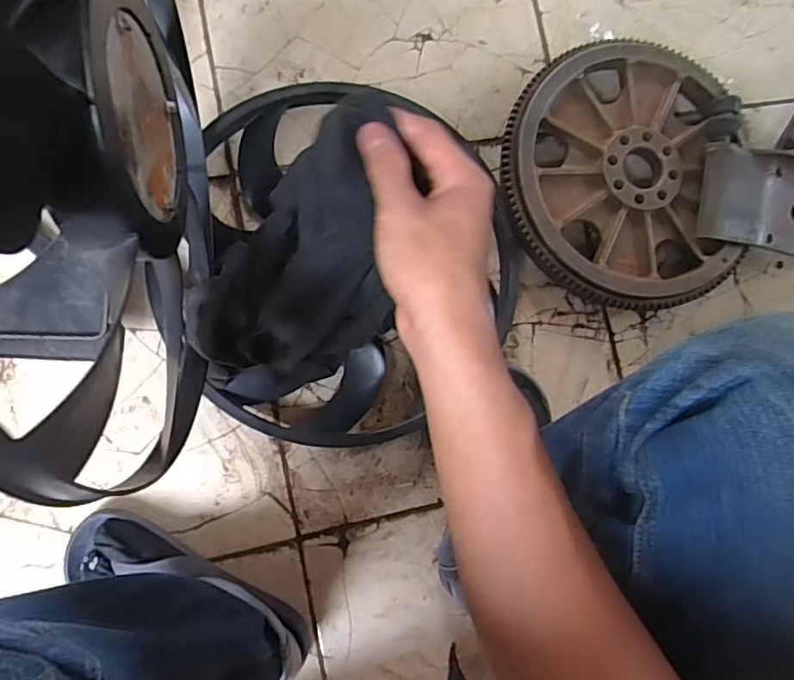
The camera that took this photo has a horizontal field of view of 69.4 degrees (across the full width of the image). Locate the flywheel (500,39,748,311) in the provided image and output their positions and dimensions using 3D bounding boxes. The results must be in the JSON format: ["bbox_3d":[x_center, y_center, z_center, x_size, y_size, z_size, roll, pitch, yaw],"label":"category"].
[{"bbox_3d":[0.256,-0.188,0.663,0.270,0.055,0.305,-6,86,-9],"label":"flywheel"}]

